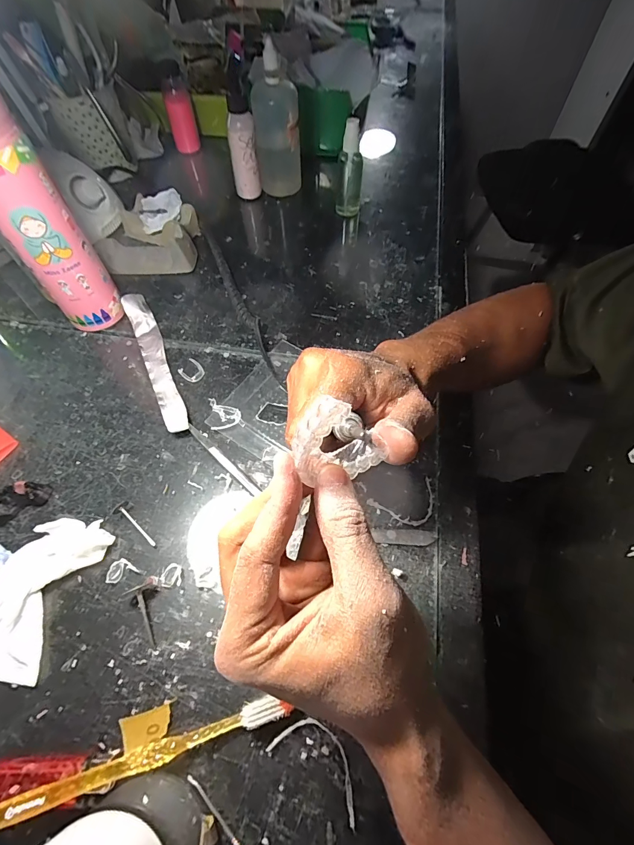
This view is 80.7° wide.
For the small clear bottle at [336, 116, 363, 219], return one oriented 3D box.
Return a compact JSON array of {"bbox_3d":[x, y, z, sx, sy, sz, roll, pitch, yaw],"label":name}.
[{"bbox_3d":[0.044,-0.339,0.497,0.034,0.110,0.032,5,60,3],"label":"small clear bottle"}]

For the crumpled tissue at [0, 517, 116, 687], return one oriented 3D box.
[{"bbox_3d":[-0.213,0.127,0.285,0.062,0.018,0.109,17,62,10],"label":"crumpled tissue"}]

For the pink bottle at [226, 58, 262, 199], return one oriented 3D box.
[{"bbox_3d":[-0.102,-0.382,0.499,0.036,0.140,0.030,-9,61,-5],"label":"pink bottle"}]

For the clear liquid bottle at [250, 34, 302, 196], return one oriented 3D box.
[{"bbox_3d":[-0.054,-0.400,0.506,0.060,0.148,0.050,-5,60,-3],"label":"clear liquid bottle"}]

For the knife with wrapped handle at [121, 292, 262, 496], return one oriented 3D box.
[{"bbox_3d":[-0.148,-0.038,0.381,0.039,0.015,0.284,-29,64,-16],"label":"knife with wrapped handle"}]

